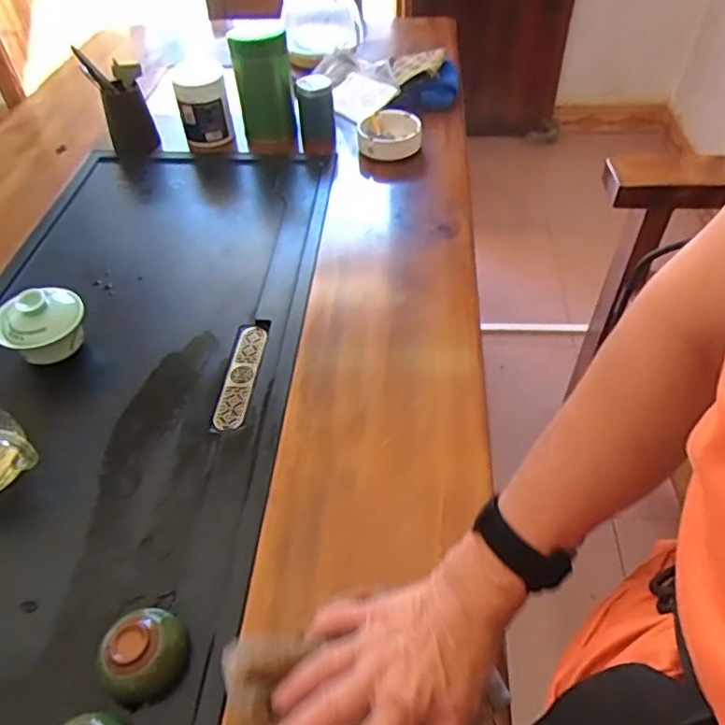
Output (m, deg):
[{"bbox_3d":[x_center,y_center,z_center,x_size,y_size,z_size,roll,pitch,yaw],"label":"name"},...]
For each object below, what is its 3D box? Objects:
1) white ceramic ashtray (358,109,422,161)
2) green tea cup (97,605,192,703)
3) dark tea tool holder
[{"bbox_3d":[0.044,-0.361,0.962,0.100,0.037,0.108,-1,48,2],"label":"white ceramic ashtray"},{"bbox_3d":[-0.162,0.215,0.447,0.057,0.037,0.061,-2,48,2],"label":"green tea cup"},{"bbox_3d":[-0.366,-0.389,0.931,0.076,0.142,0.068,-21,51,-16],"label":"dark tea tool holder"}]

